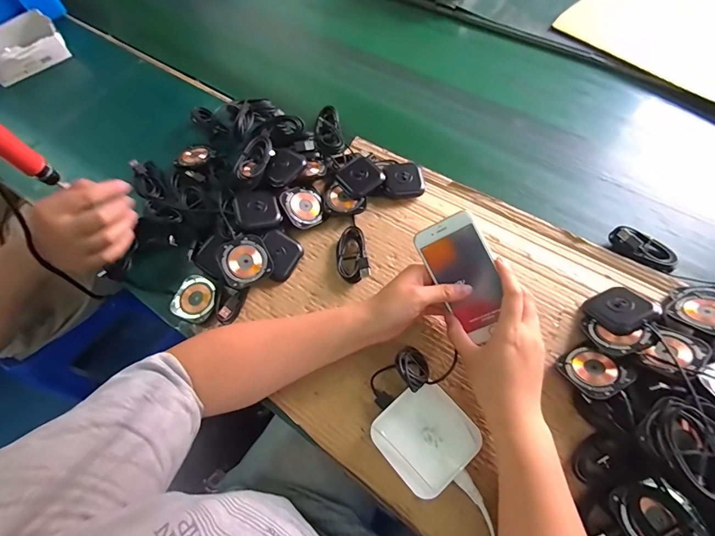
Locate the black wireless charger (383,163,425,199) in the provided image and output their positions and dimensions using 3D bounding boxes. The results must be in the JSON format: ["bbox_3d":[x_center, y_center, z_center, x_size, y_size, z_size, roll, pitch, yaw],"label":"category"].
[{"bbox_3d":[0.065,-0.124,0.532,0.057,0.021,0.055,-9,64,1],"label":"black wireless charger"}]

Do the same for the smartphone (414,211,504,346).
[{"bbox_3d":[0.115,0.009,0.393,0.062,0.004,0.127,-28,90,21],"label":"smartphone"}]

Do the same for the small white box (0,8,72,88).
[{"bbox_3d":[-0.650,-0.432,0.724,0.145,0.056,0.109,-33,66,-10],"label":"small white box"}]

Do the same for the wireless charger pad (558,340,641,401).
[{"bbox_3d":[0.250,0.107,0.393,0.057,0.014,0.057,-31,41,-9],"label":"wireless charger pad"}]

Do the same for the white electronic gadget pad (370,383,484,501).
[{"bbox_3d":[0.069,0.174,0.385,0.086,0.030,0.089,-40,67,-13],"label":"white electronic gadget pad"}]

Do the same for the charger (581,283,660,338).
[{"bbox_3d":[0.292,0.044,0.416,0.056,0.008,0.058,-32,36,-2],"label":"charger"}]

